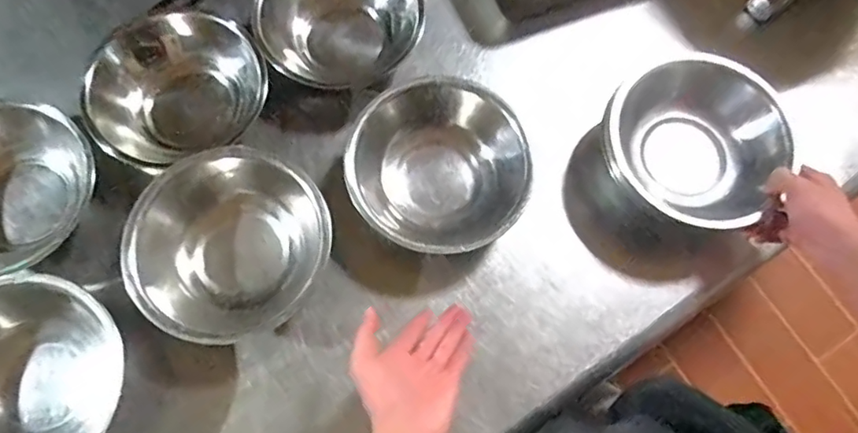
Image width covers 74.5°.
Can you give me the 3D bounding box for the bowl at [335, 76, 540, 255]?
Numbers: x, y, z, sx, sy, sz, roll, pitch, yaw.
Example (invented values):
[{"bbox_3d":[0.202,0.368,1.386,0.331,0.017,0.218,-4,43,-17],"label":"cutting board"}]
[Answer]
[{"bbox_3d":[0.011,-0.051,0.601,0.191,0.078,0.181,1,73,-2],"label":"bowl"}]

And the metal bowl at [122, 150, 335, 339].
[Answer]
[{"bbox_3d":[-0.197,0.027,0.565,0.169,0.083,0.188,42,76,10],"label":"metal bowl"}]

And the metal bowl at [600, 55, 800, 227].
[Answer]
[{"bbox_3d":[0.284,-0.070,0.610,0.190,0.075,0.173,1,73,-2],"label":"metal bowl"}]

